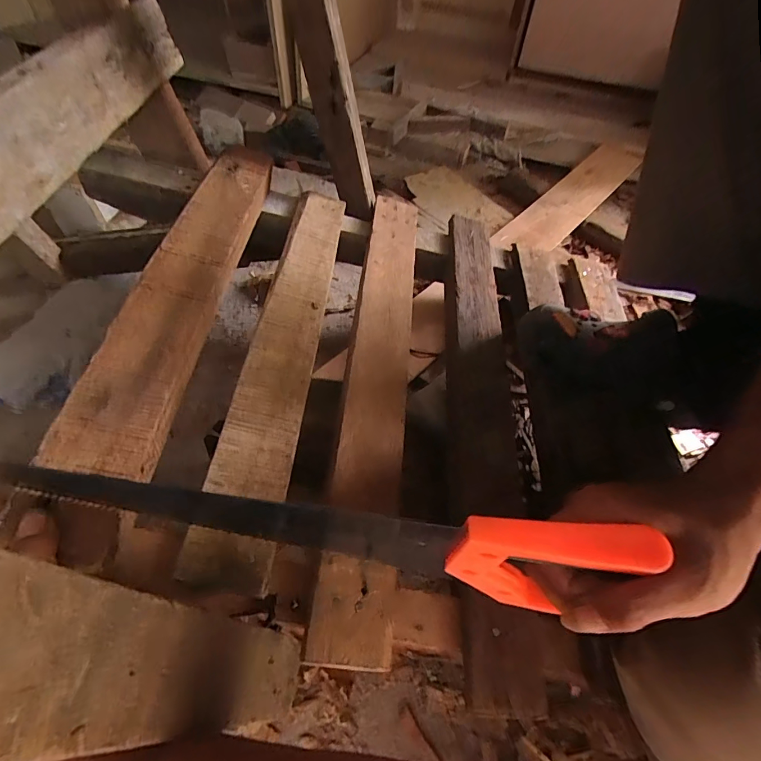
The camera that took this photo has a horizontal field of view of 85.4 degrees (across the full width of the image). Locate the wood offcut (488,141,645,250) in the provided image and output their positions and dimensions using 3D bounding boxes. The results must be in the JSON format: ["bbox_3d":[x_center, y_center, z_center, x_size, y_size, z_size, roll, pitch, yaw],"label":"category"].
[{"bbox_3d":[0.407,-0.388,0.856,0.103,0.015,0.523,37,63,19],"label":"wood offcut"}]

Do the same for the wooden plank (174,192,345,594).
[{"bbox_3d":[-0.090,-0.042,0.392,0.057,0.013,0.430,14,54,-13],"label":"wooden plank"}]

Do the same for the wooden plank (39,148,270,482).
[{"bbox_3d":[-0.170,-0.099,0.370,0.063,0.013,0.383,18,53,-17],"label":"wooden plank"}]

